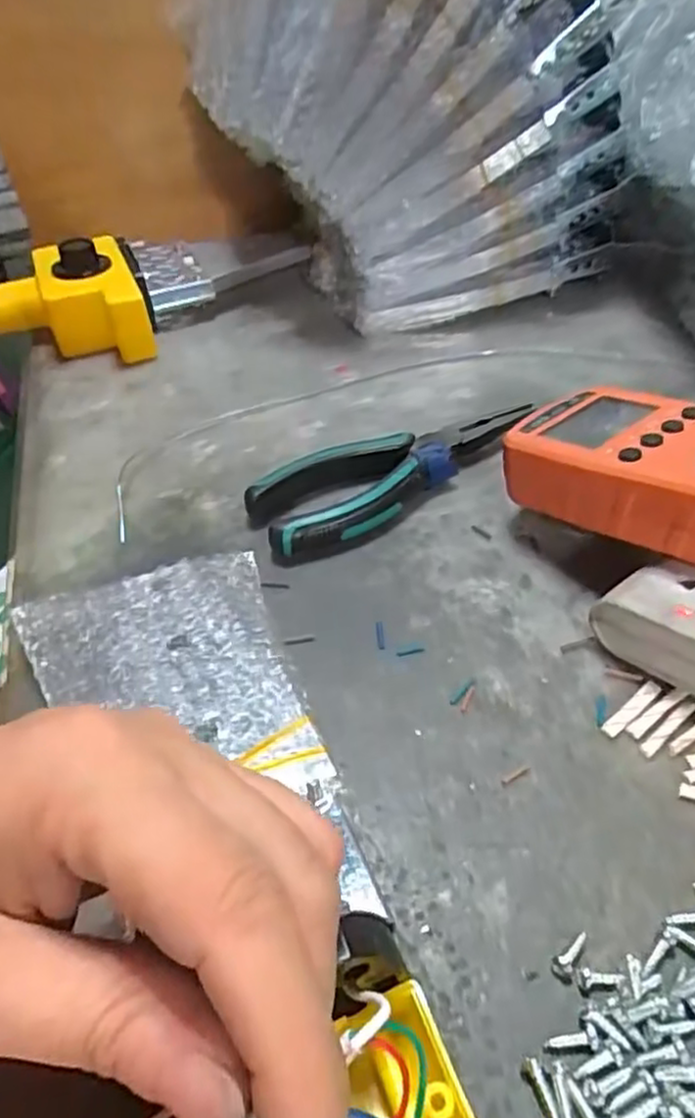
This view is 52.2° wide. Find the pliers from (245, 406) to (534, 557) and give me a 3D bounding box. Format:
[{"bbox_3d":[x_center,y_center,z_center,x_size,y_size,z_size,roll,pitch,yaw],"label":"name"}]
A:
[{"bbox_3d":[0.021,-0.047,0.353,0.146,0.018,0.053,-32,49,-25],"label":"pliers"}]

